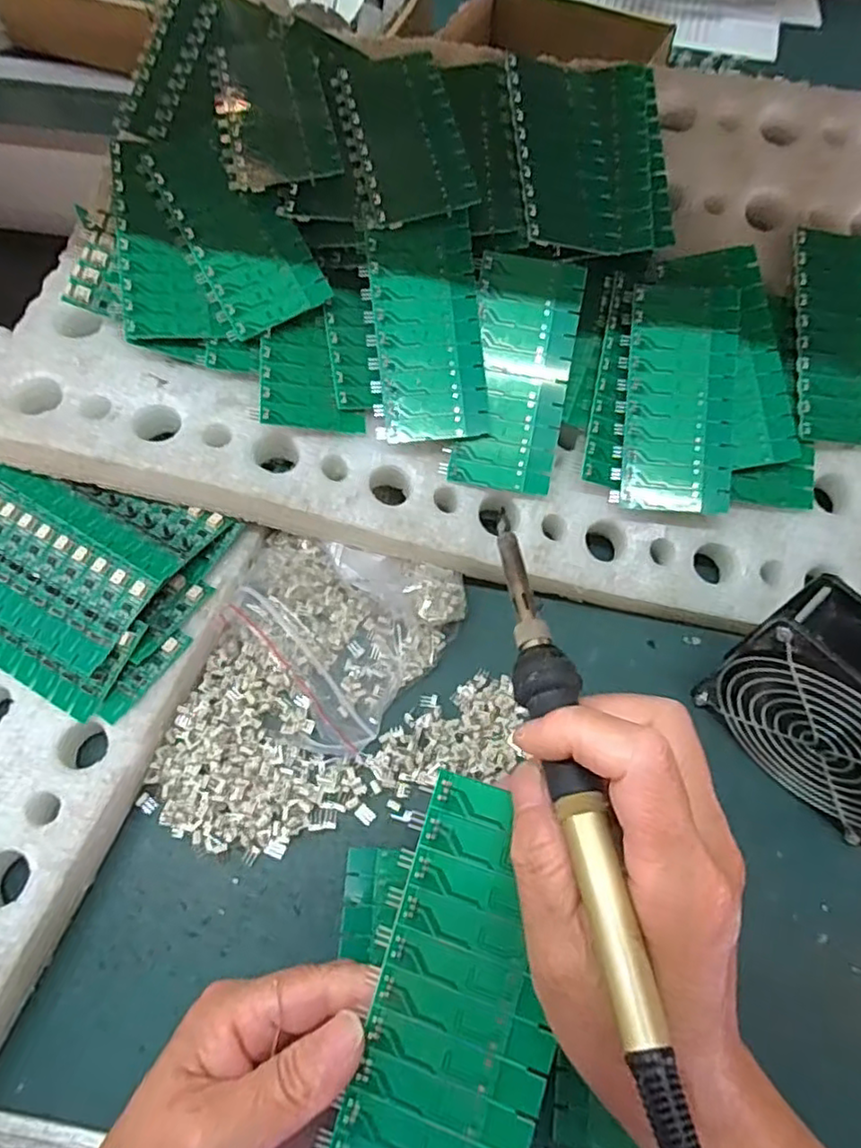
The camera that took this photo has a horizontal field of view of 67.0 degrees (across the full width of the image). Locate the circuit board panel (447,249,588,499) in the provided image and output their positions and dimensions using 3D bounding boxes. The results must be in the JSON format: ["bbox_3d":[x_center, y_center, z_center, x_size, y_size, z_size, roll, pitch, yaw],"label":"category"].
[{"bbox_3d":[0.053,-0.121,0.396,0.061,0.005,0.138,9,92,0],"label":"circuit board panel"}]

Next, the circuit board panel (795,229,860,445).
[{"bbox_3d":[0.261,-0.151,0.415,0.064,0.007,0.136,4,84,-12],"label":"circuit board panel"}]

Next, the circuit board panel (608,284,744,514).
[{"bbox_3d":[0.150,-0.108,0.396,0.066,0.006,0.141,6,86,6],"label":"circuit board panel"}]

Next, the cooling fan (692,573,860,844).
[{"bbox_3d":[0.211,0.074,0.333,0.044,0.112,0.122,-37,70,-18],"label":"cooling fan"}]

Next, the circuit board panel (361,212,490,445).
[{"bbox_3d":[-0.004,-0.144,0.390,0.068,0.006,0.127,-6,90,-6],"label":"circuit board panel"}]

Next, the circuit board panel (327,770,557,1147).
[{"bbox_3d":[0.013,0.147,0.224,0.062,0.004,0.137,16,84,10],"label":"circuit board panel"}]

